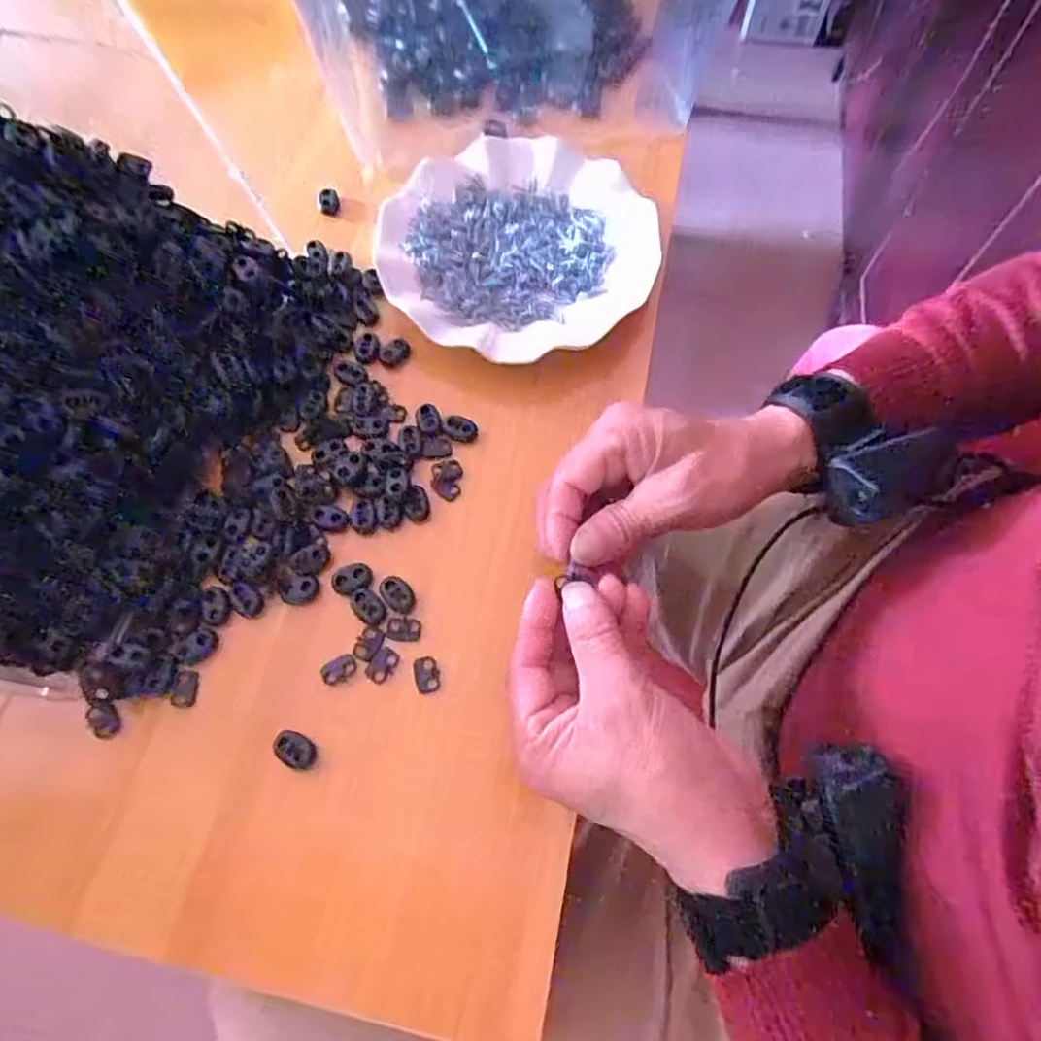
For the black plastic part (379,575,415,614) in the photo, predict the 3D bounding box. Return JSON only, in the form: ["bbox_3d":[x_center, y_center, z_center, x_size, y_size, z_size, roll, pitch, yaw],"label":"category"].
[{"bbox_3d":[-0.068,0.040,0.337,0.015,0.004,0.022,-41,72,-15],"label":"black plastic part"}]

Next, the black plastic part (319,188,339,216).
[{"bbox_3d":[-0.140,-0.232,0.451,0.015,0.015,0.014,0,67,1],"label":"black plastic part"}]

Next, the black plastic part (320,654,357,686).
[{"bbox_3d":[-0.096,0.079,0.324,0.019,0.004,0.012,-28,70,-10],"label":"black plastic part"}]

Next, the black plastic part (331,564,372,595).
[{"bbox_3d":[-0.094,0.032,0.341,0.022,0.004,0.016,-21,69,-7],"label":"black plastic part"}]

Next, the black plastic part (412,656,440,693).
[{"bbox_3d":[-0.049,0.081,0.322,0.013,0.004,0.018,-14,68,-5],"label":"black plastic part"}]

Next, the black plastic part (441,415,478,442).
[{"bbox_3d":[-0.037,-0.056,0.375,0.021,0.005,0.014,19,69,9],"label":"black plastic part"}]

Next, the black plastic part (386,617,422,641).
[{"bbox_3d":[-0.063,0.058,0.330,0.019,0.004,0.012,4,68,3],"label":"black plastic part"}]

